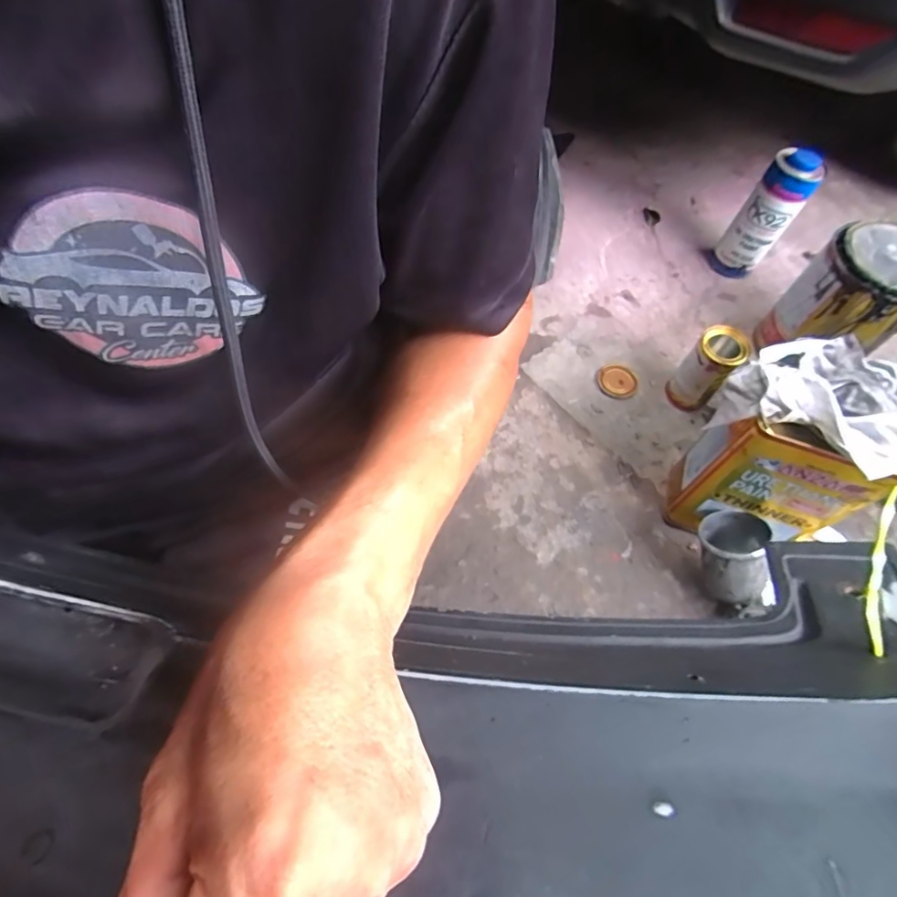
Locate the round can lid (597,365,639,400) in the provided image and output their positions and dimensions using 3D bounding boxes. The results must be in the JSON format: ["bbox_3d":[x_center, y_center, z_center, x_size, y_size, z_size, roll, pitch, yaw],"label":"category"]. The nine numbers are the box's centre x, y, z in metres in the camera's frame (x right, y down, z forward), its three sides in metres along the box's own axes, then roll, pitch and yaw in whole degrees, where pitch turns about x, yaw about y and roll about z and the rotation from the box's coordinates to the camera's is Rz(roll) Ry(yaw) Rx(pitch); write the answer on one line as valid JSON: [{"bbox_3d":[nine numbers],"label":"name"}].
[{"bbox_3d":[0.284,-0.112,0.862,0.068,0.013,0.059,25,63,11],"label":"round can lid"}]

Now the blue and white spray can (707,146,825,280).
[{"bbox_3d":[0.550,-0.404,0.906,0.093,0.202,0.070,34,65,15],"label":"blue and white spray can"}]

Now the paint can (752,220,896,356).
[{"bbox_3d":[0.634,-0.226,0.811,0.163,0.207,0.151,1,61,-2],"label":"paint can"}]

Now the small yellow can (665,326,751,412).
[{"bbox_3d":[0.392,-0.117,0.791,0.066,0.136,0.066,1,61,-2],"label":"small yellow can"}]

